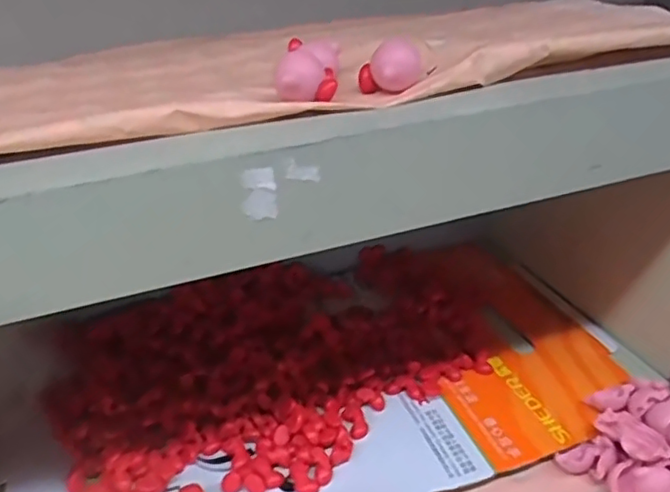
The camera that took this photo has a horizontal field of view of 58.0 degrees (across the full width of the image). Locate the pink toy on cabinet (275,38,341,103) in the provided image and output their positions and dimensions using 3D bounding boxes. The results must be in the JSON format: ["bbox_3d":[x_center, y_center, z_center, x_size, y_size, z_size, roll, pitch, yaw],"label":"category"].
[{"bbox_3d":[-0.015,-0.097,0.333,0.033,0.026,0.027,-3,33,3],"label":"pink toy on cabinet"}]

